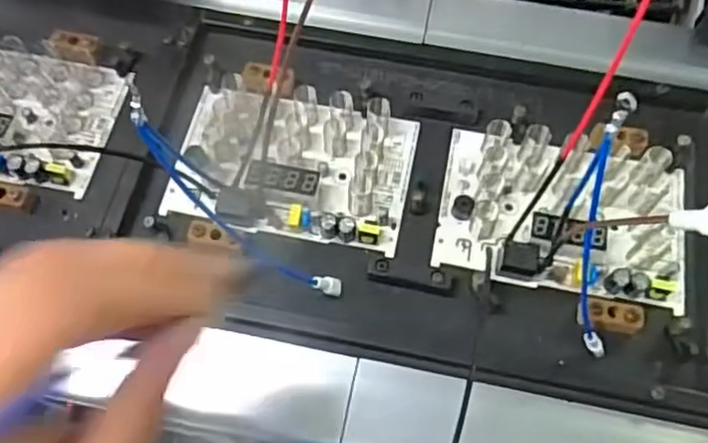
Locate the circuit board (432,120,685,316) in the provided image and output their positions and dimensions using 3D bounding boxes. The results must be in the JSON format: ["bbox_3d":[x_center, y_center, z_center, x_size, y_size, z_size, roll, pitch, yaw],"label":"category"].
[{"bbox_3d":[0.118,-0.006,0.360,0.134,0.020,0.089,13,65,5],"label":"circuit board"}]

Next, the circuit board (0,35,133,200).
[{"bbox_3d":[-0.214,-0.069,0.389,0.133,0.017,0.090,13,65,5],"label":"circuit board"}]

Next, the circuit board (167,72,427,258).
[{"bbox_3d":[-0.035,-0.037,0.373,0.134,0.020,0.088,10,65,4],"label":"circuit board"}]

